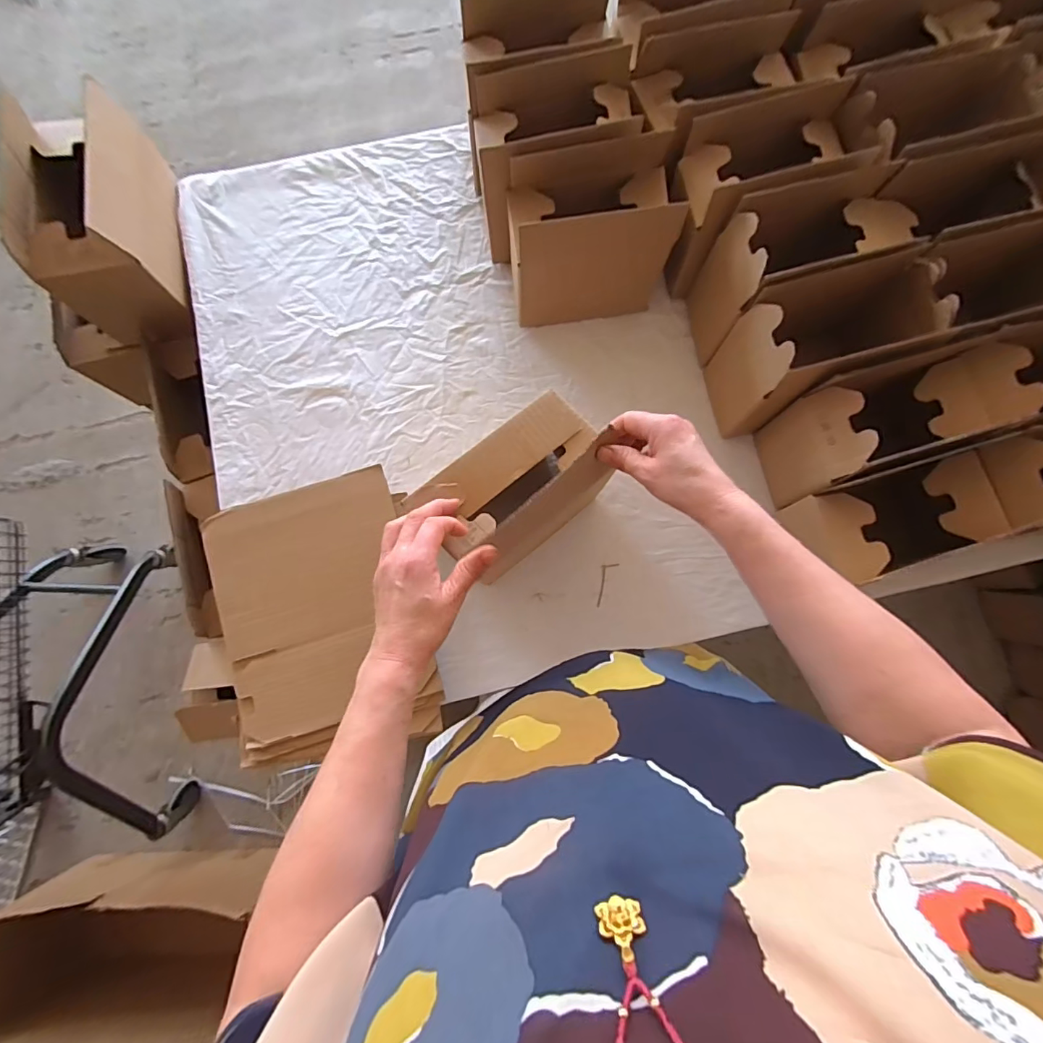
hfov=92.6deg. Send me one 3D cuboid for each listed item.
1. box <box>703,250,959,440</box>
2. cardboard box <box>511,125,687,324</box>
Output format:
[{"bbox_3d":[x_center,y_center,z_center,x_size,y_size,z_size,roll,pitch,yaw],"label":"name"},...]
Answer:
[{"bbox_3d":[0.354,-0.212,0.616,0.208,0.191,0.120,-22,81,-5],"label":"box"},{"bbox_3d":[0.086,-0.349,0.628,0.195,0.167,0.125,-10,82,-1],"label":"cardboard box"}]

